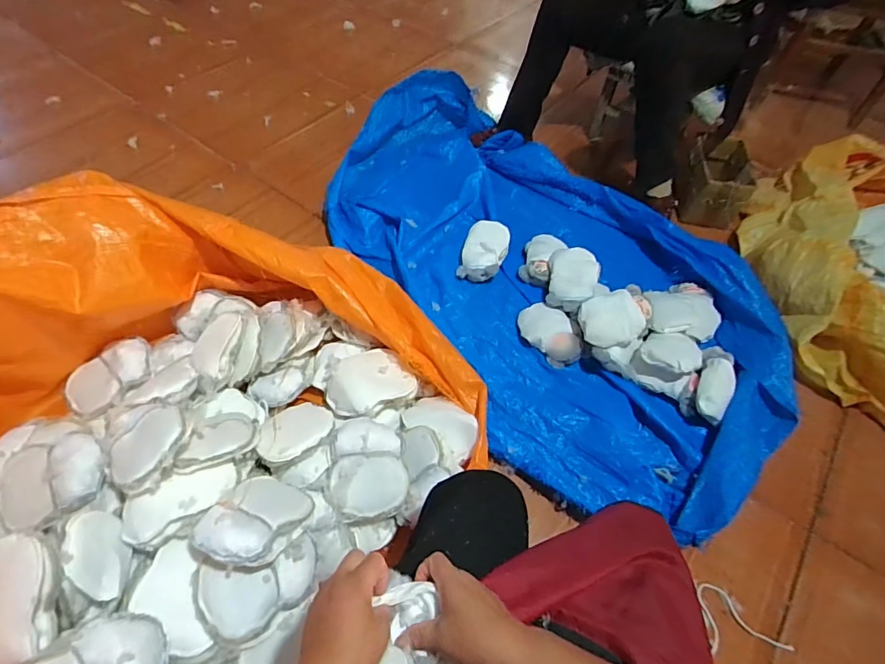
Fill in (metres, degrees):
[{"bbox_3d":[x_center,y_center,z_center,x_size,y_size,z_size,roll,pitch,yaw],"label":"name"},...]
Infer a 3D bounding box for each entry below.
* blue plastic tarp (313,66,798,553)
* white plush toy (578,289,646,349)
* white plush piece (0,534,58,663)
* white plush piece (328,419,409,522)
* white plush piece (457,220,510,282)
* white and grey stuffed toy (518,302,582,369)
[{"bbox_3d":[0.210,-0.209,1.210,0.715,0.204,1.433,-29,61,-21],"label":"blue plastic tarp"},{"bbox_3d":[0.402,-0.030,1.089,0.147,0.074,0.126,-12,90,2],"label":"white plush toy"},{"bbox_3d":[-0.615,0.380,0.636,0.179,0.050,0.170,-15,73,13],"label":"white plush piece"},{"bbox_3d":[-0.141,0.243,0.824,0.142,0.048,0.176,-10,60,-10],"label":"white plush piece"},{"bbox_3d":[0.117,-0.229,1.255,0.124,0.105,0.166,13,57,6],"label":"white plush piece"},{"bbox_3d":[0.268,0.003,1.136,0.106,0.079,0.185,-28,62,-19],"label":"white and grey stuffed toy"}]

